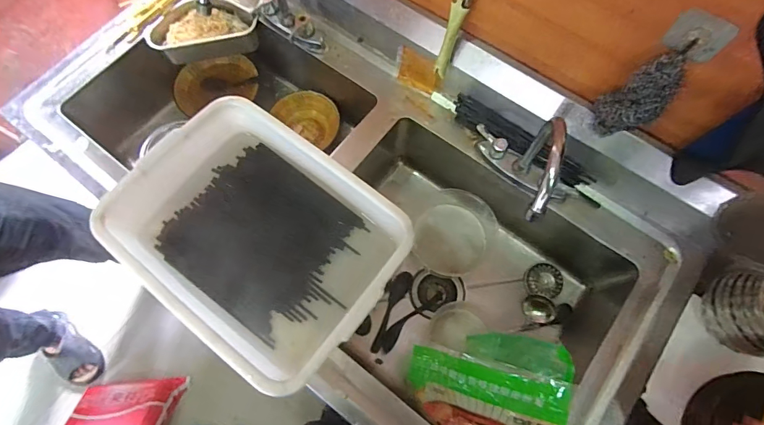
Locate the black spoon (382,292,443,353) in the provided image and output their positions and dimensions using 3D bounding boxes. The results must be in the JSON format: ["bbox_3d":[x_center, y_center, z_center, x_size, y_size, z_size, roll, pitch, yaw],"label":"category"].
[{"bbox_3d":[0.058,0.217,0.822,0.167,0.014,0.030,-42,75,-12],"label":"black spoon"}]

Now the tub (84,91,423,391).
[{"bbox_3d":[-0.181,0.034,0.631,0.406,0.109,0.304,40,76,13],"label":"tub"}]

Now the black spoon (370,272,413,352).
[{"bbox_3d":[0.019,0.200,0.814,0.036,0.022,0.169,20,72,8],"label":"black spoon"}]

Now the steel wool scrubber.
[{"bbox_3d":[0.343,-0.153,0.541,0.048,0.140,0.071,-37,74,-11],"label":"steel wool scrubber"}]

